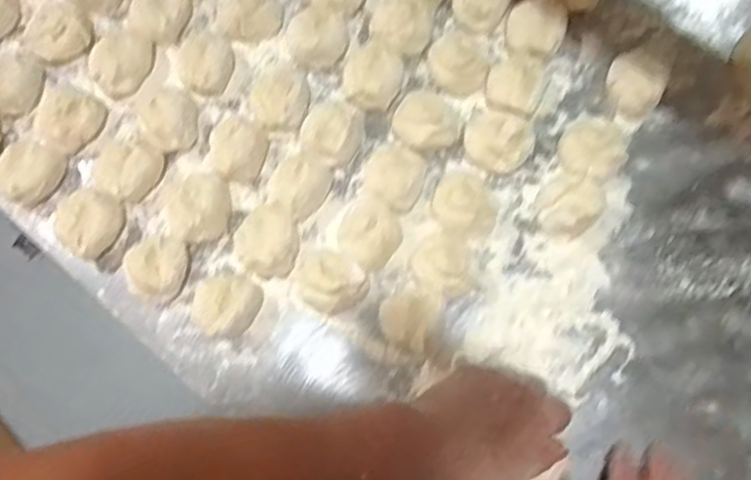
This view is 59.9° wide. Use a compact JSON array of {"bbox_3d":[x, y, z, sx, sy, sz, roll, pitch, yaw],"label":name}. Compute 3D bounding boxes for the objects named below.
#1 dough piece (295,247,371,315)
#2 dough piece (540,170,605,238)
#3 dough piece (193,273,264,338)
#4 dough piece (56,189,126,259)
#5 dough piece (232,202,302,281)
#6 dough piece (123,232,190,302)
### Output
[{"bbox_3d":[-0.037,0.031,0.513,0.056,0.047,0.047,35,79,11],"label":"dough piece"},{"bbox_3d":[0.153,-0.026,0.520,0.049,0.037,0.050,-1,75,2],"label":"dough piece"},{"bbox_3d":[-0.119,0.050,0.518,0.045,0.034,0.051,36,80,11],"label":"dough piece"},{"bbox_3d":[-0.238,-0.016,0.538,0.049,0.031,0.055,33,79,10],"label":"dough piece"},{"bbox_3d":[-0.088,0.001,0.526,0.050,0.042,0.054,-1,75,2],"label":"dough piece"},{"bbox_3d":[-0.177,0.020,0.527,0.048,0.032,0.056,31,79,10],"label":"dough piece"}]

